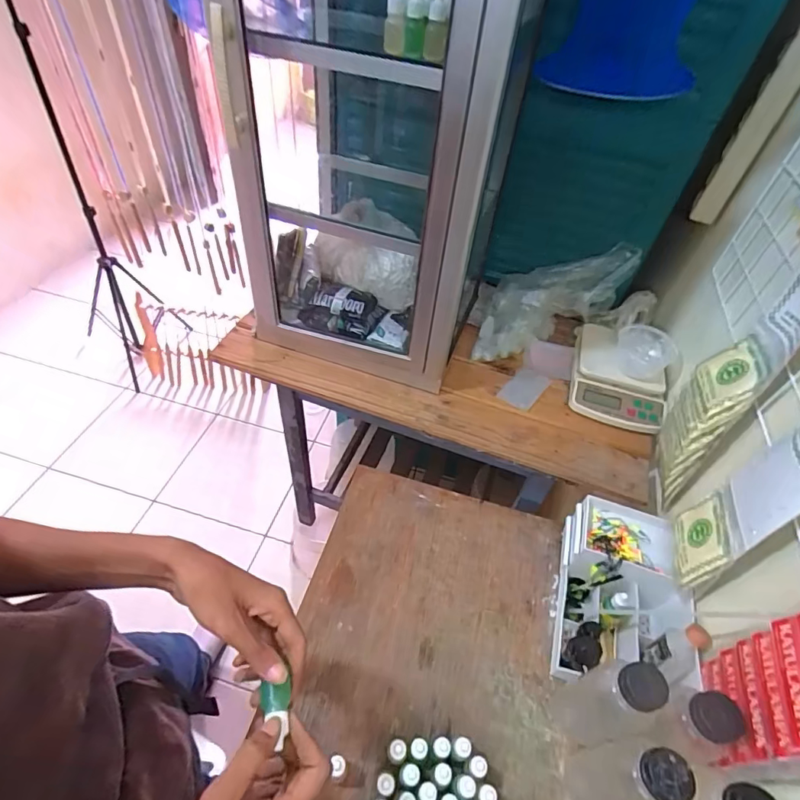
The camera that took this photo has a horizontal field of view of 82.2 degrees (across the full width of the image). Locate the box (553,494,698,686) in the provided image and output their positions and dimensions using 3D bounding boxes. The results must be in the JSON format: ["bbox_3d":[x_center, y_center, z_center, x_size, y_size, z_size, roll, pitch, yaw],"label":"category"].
[{"bbox_3d":[0.306,0.272,0.637,0.151,0.114,0.232,15,48,7],"label":"box"}]

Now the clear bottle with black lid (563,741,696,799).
[{"bbox_3d":[0.235,0.388,0.470,0.065,0.198,0.061,3,48,-4],"label":"clear bottle with black lid"}]

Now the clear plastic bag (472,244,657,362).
[{"bbox_3d":[0.301,-0.181,0.898,0.329,0.116,0.169,-18,48,11],"label":"clear plastic bag"}]

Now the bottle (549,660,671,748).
[{"bbox_3d":[0.231,0.331,0.509,0.063,0.199,0.064,3,48,-4],"label":"bottle"}]

